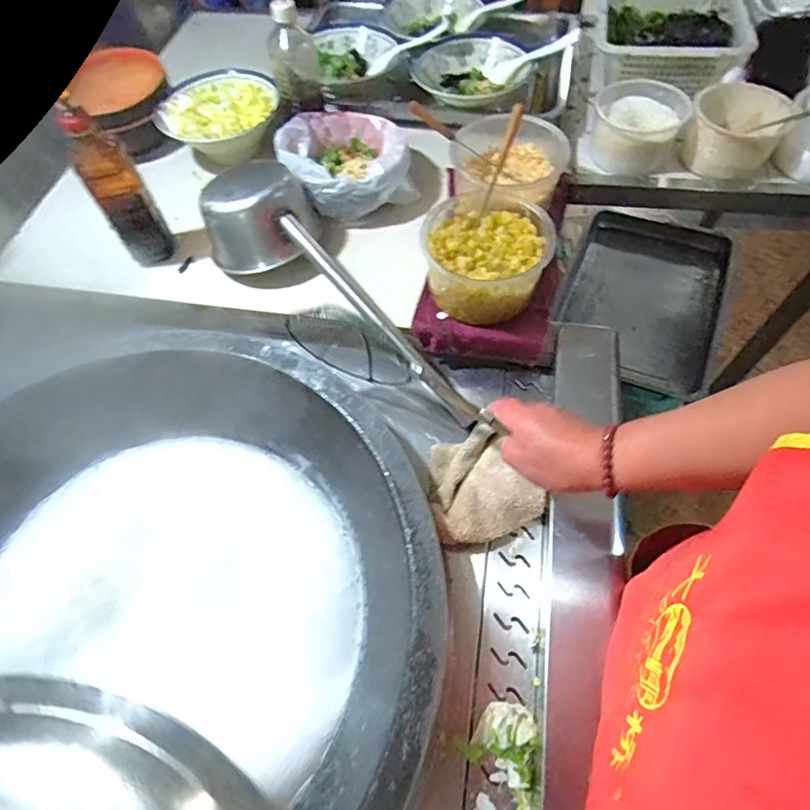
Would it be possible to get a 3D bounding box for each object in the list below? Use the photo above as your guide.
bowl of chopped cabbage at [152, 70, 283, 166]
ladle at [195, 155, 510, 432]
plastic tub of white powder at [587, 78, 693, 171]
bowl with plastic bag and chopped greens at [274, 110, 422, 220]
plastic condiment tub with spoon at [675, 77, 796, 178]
[{"bbox_3d":[-0.301,-0.460,0.823,0.181,0.073,0.173,-2,59,3],"label":"bowl of chopped cabbage"},{"bbox_3d":[-0.088,-0.162,0.665,0.431,0.088,0.133,40,68,6],"label":"ladle"},{"bbox_3d":[0.344,-0.417,0.755,0.124,0.071,0.124,-2,59,3],"label":"plastic tub of white powder"},{"bbox_3d":[-0.087,-0.356,0.748,0.183,0.082,0.193,-2,59,3],"label":"bowl with plastic bag and chopped greens"},{"bbox_3d":[0.481,-0.400,0.742,0.126,0.072,0.128,-2,59,3],"label":"plastic condiment tub with spoon"}]

